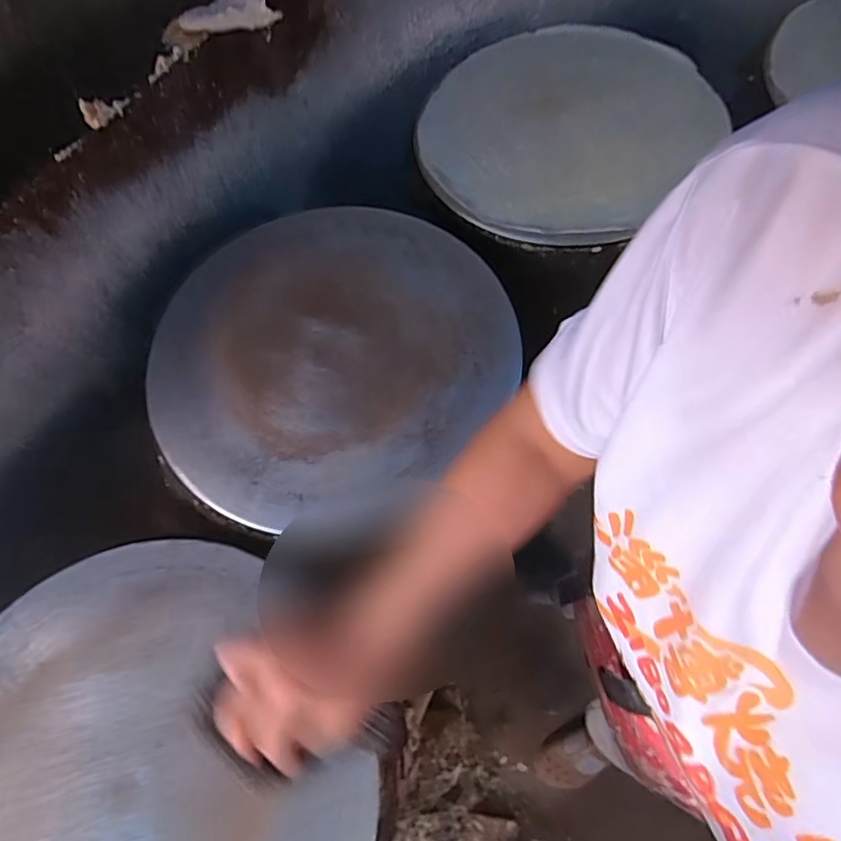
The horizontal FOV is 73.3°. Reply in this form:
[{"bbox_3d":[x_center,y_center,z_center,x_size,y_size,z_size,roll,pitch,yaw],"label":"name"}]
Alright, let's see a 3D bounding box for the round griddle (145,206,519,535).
[{"bbox_3d":[-0.097,-0.079,0.572,0.349,0.031,0.319,-1,65,1],"label":"round griddle"}]

